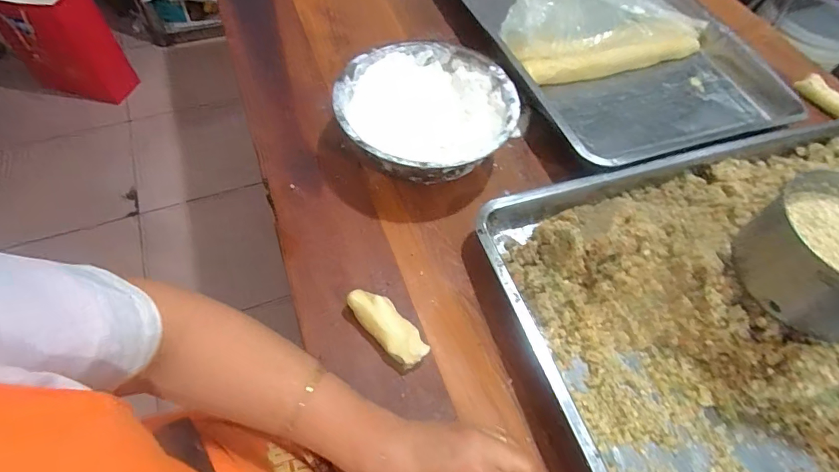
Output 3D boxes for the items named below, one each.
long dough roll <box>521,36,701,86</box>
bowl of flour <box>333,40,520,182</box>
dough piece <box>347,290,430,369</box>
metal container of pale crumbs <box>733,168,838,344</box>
[{"bbox_3d":[0.309,-0.279,0.698,0.313,0.037,0.036,-12,59,-11],"label":"long dough roll"},{"bbox_3d":[0.010,-0.152,0.570,0.216,0.082,0.213,2,58,-3],"label":"bowl of flour"},{"bbox_3d":[-0.033,0.093,0.455,0.037,0.027,0.095,-37,68,-24],"label":"dough piece"},{"bbox_3d":[0.373,0.016,0.395,0.138,0.067,0.134,2,58,-3],"label":"metal container of pale crumbs"}]

